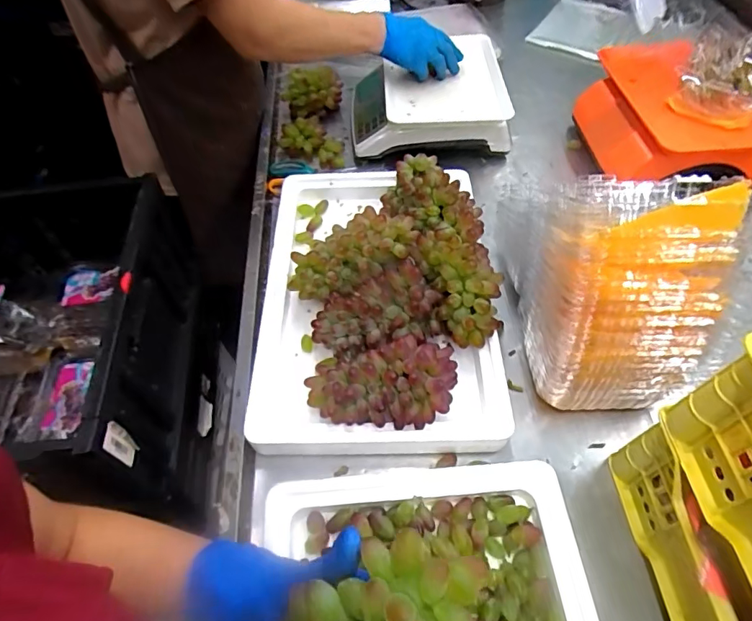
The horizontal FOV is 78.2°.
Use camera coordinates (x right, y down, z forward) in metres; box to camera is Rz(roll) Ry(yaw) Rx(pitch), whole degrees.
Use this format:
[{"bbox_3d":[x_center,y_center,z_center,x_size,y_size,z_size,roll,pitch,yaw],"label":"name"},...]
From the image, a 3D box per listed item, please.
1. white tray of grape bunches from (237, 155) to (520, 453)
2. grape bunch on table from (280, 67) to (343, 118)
[{"bbox_3d":[-0.007,-0.043,0.618,0.302,0.102,0.458,-5,56,-2],"label":"white tray of grape bunches"},{"bbox_3d":[-0.137,-0.442,0.916,0.104,0.064,0.086,38,64,24],"label":"grape bunch on table"}]

